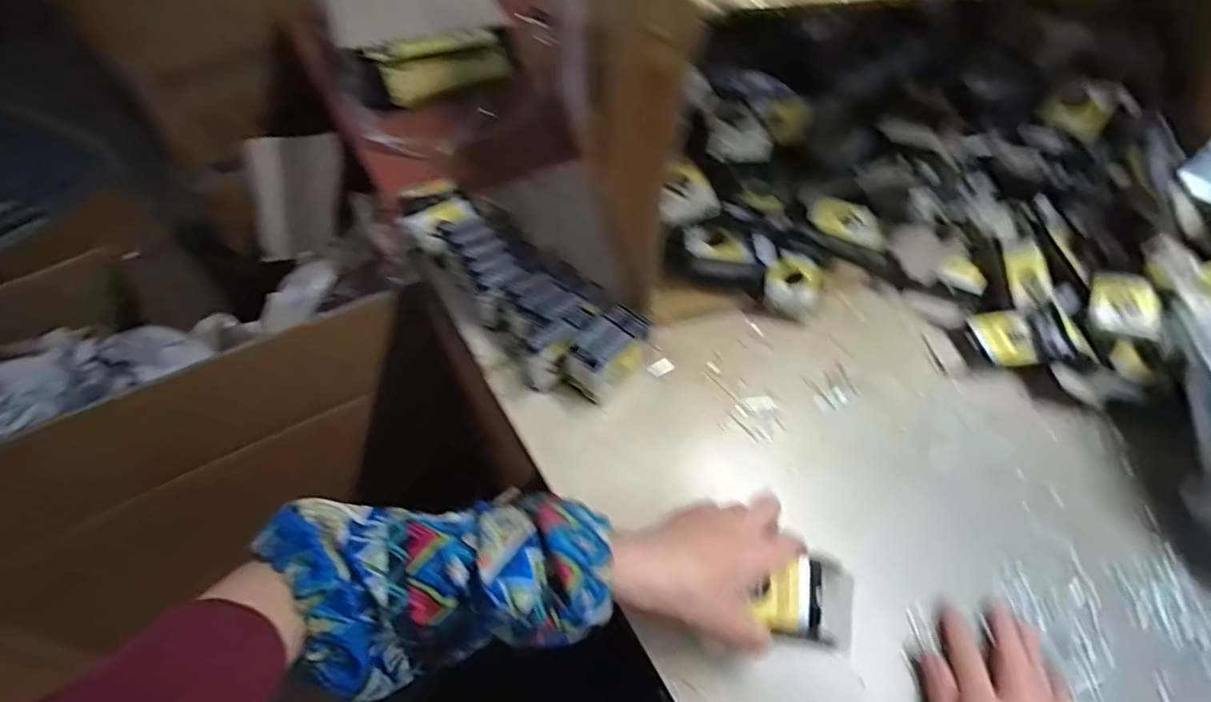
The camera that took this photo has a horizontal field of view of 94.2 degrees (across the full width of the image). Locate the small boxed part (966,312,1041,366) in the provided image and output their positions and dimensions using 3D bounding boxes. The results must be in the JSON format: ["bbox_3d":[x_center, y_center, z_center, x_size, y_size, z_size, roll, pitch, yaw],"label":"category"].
[{"bbox_3d":[0.385,-0.011,0.550,0.051,0.017,0.061,-2,53,-1],"label":"small boxed part"}]

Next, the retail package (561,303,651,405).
[{"bbox_3d":[0.004,0.004,0.524,0.047,0.061,0.081,34,61,24],"label":"retail package"}]

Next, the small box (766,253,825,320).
[{"bbox_3d":[0.192,-0.062,0.581,0.054,0.046,0.053,16,55,13],"label":"small box"}]

